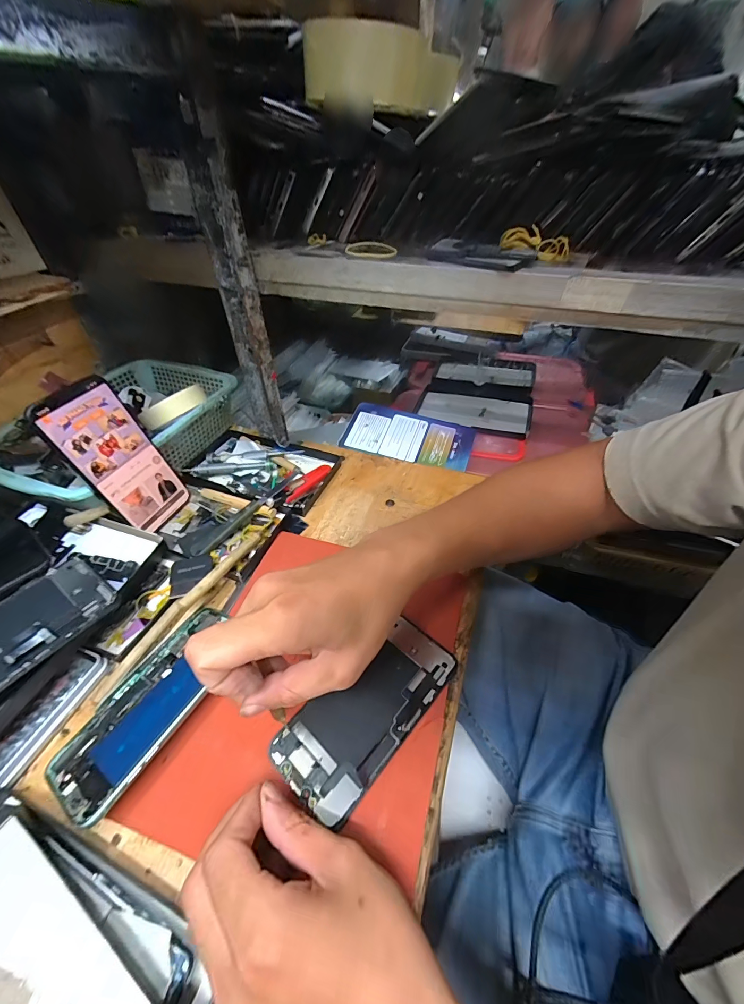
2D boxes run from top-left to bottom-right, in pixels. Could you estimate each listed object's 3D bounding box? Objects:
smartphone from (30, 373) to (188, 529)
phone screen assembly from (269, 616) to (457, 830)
[{"bbox_3d":[-0.256,-0.044,0.385,0.004,0.159,0.079,5,48,29],"label":"smartphone"},{"bbox_3d":[0.000,0.156,0.285,0.145,0.005,0.067,-34,57,-28],"label":"phone screen assembly"}]

